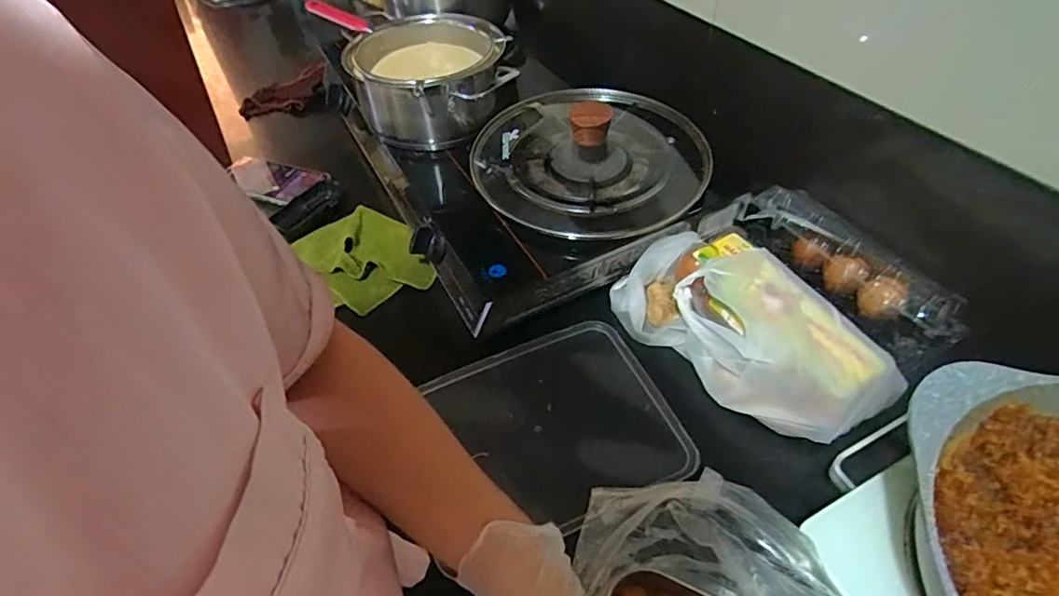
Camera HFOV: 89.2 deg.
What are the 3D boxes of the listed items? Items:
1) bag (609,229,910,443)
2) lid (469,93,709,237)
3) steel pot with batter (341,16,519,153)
[{"bbox_3d":[0.218,0.029,0.547,0.141,0.077,0.268,-30,54,-22],"label":"bag"},{"bbox_3d":[0.065,-0.181,0.636,0.261,0.092,0.270,0,50,0],"label":"lid"},{"bbox_3d":[-0.129,-0.287,0.714,0.192,0.096,0.192,-2,49,2],"label":"steel pot with batter"}]

